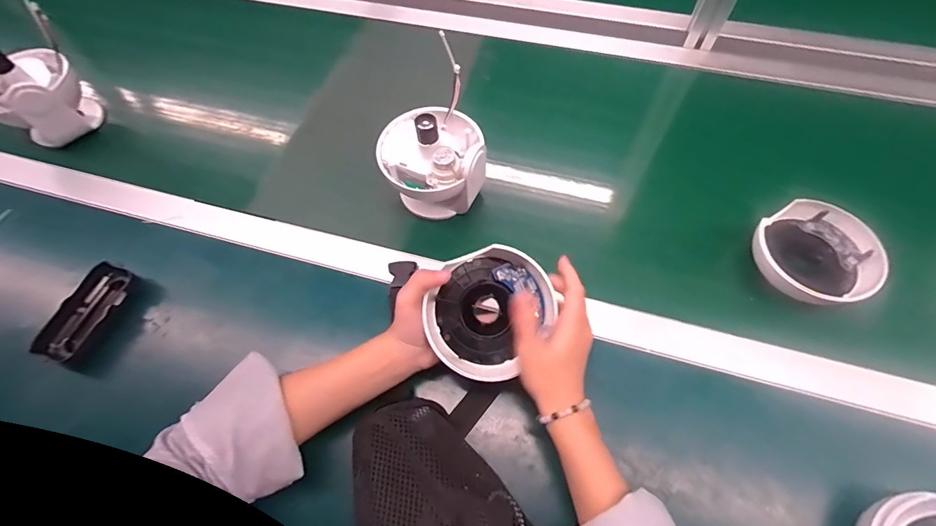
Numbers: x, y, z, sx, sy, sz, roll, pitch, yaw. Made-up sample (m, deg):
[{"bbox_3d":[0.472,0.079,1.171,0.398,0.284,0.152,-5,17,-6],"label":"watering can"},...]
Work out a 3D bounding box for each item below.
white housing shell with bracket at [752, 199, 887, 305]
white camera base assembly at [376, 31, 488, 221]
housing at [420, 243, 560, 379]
[{"bbox_3d":[0.368,-0.007,0.447,0.100,0.046,0.112,-26,65,-10],"label":"white housing shell with bracket"},{"bbox_3d":[-0.042,-0.125,0.475,0.117,0.128,0.118,-25,65,-9],"label":"white camera base assembly"},{"bbox_3d":[0.022,0.045,0.378,0.112,0.051,0.119,30,93,6],"label":"housing"}]

